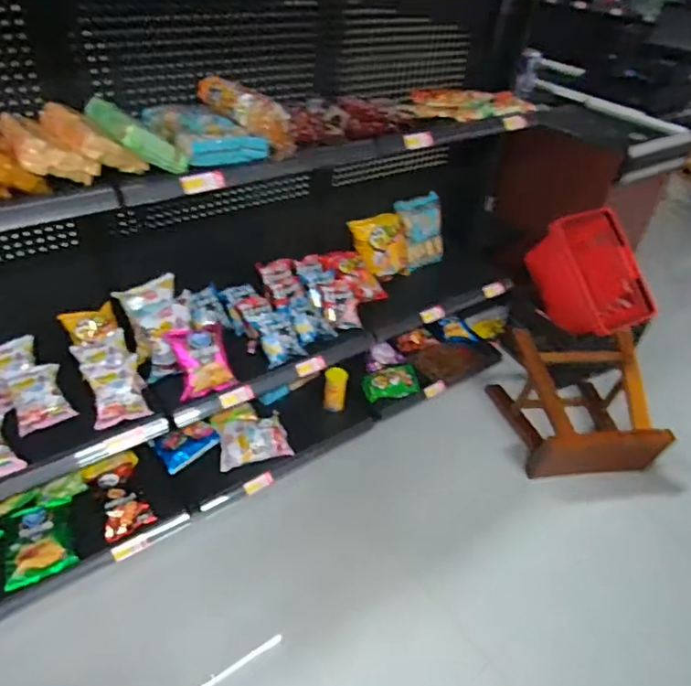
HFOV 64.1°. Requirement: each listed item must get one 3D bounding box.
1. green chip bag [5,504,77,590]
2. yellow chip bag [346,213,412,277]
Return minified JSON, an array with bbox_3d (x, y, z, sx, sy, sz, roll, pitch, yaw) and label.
[{"bbox_3d":[-0.842,0.544,1.522,0.164,0.054,0.222,-12,41,-20],"label":"green chip bag"},{"bbox_3d":[0.133,-0.339,1.963,0.213,0.227,0.042,-18,13,-22],"label":"yellow chip bag"}]

